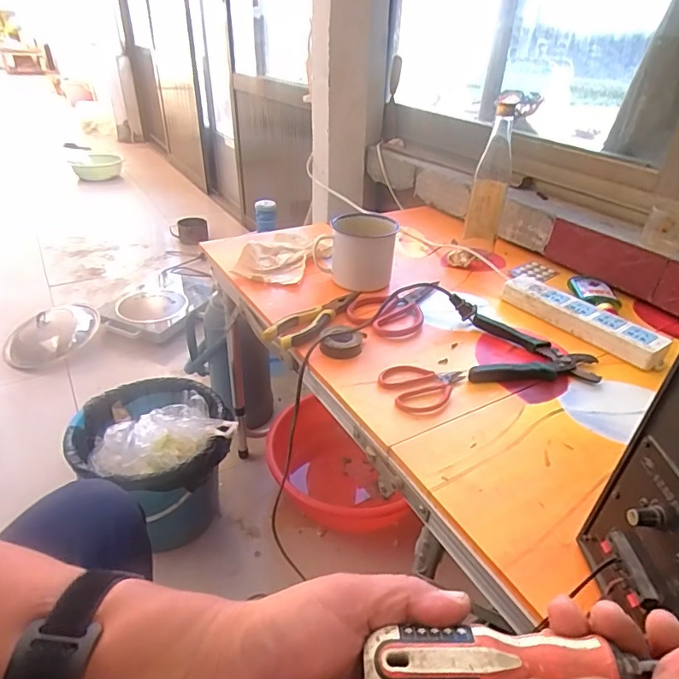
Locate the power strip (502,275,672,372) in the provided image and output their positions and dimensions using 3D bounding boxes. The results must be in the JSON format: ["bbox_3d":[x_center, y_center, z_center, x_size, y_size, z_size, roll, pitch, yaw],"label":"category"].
[{"bbox_3d":[0.344,-0.028,0.698,0.056,0.032,0.235,-20,40,-31],"label":"power strip"}]

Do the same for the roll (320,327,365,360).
[{"bbox_3d":[0.003,0.002,0.637,0.054,0.021,0.053,2,33,-1],"label":"roll"}]

